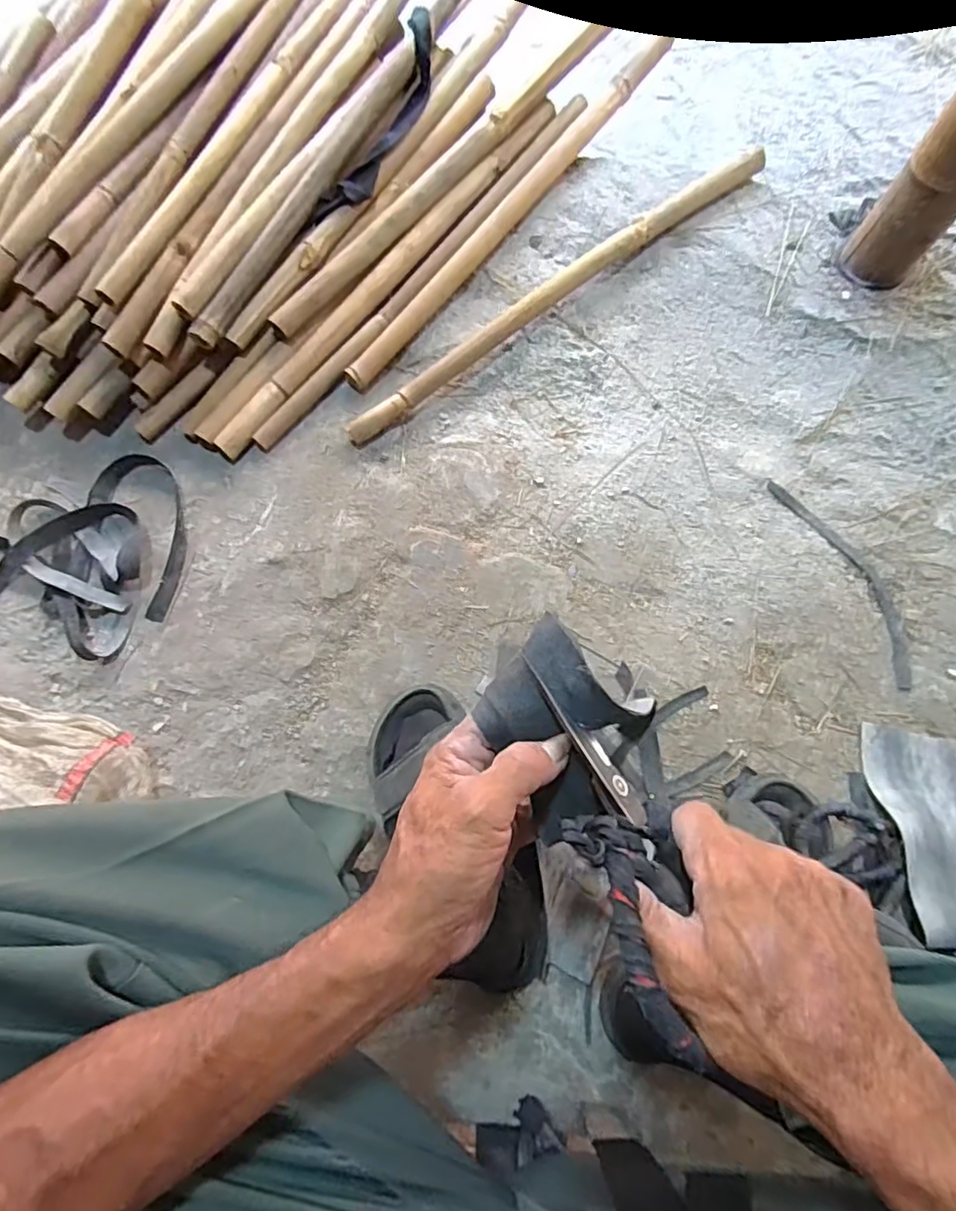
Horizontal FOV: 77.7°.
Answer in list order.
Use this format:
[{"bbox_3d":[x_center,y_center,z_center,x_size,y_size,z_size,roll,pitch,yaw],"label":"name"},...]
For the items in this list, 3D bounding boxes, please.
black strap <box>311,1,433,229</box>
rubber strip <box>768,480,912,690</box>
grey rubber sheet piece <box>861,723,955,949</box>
[{"bbox_3d":[-0.120,-0.625,0.762,0.067,0.041,0.331,22,78,10],"label":"black strap"},{"bbox_3d":[0.423,-0.036,0.670,0.051,0.004,0.264,-24,75,-5],"label":"rubber strip"},{"bbox_3d":[0.444,0.213,0.571,0.098,0.038,0.203,-4,60,1],"label":"grey rubber sheet piece"}]

